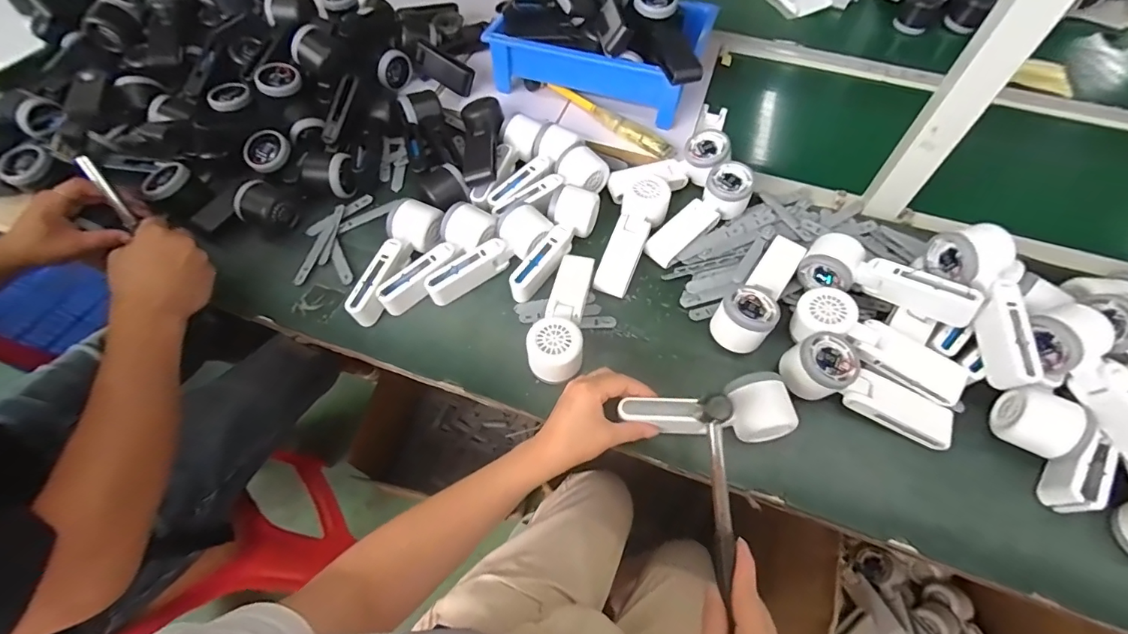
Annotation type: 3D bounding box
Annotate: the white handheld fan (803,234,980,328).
[{"bbox_3d":[0.351,-0.040,0.523,0.164,0.046,0.054,30,62,35],"label":"white handheld fan"}]

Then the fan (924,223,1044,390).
[{"bbox_3d":[0.426,-0.013,0.482,0.056,0.053,0.167,-5,74,-3],"label":"fan"}]

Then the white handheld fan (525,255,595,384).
[{"bbox_3d":[-0.002,-0.008,0.536,0.058,0.051,0.174,6,59,4],"label":"white handheld fan"}]

